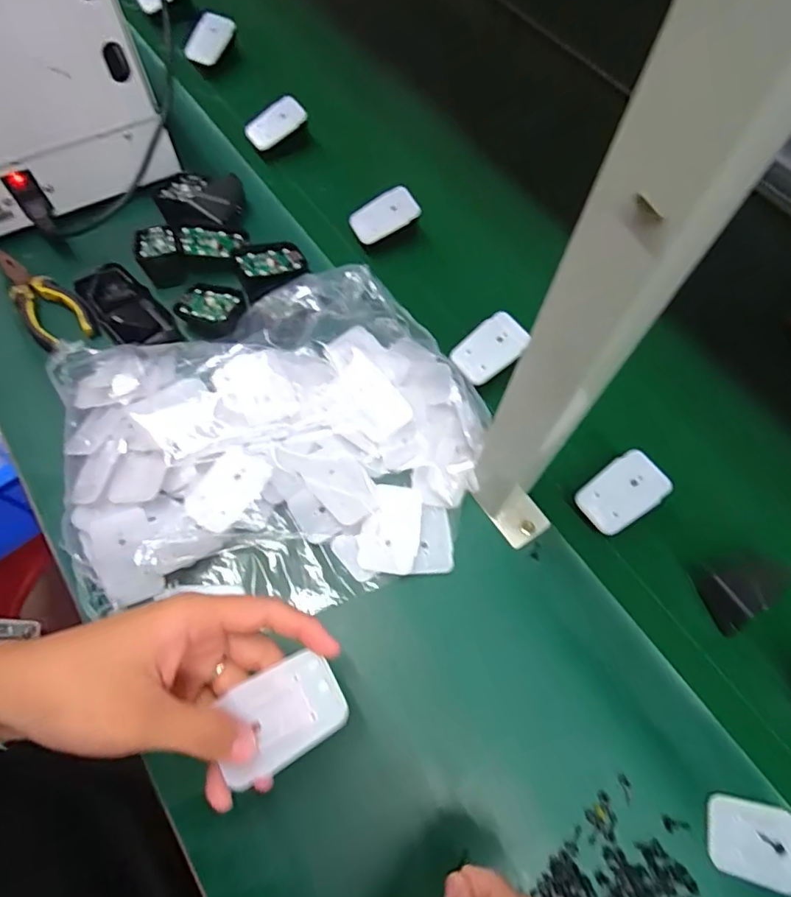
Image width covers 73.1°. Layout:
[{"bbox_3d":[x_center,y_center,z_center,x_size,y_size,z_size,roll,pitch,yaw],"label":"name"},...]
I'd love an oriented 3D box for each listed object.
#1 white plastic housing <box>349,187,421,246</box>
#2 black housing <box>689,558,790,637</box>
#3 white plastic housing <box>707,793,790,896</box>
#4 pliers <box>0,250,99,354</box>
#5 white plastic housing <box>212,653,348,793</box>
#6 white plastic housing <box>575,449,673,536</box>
[{"bbox_3d":[-0.012,-0.243,0.558,0.070,0.008,0.038,-25,101,14],"label":"white plastic housing"},{"bbox_3d":[0.276,0.108,0.413,0.064,0.029,0.048,-18,67,-10],"label":"black housing"},{"bbox_3d":[0.242,0.260,0.351,0.070,0.004,0.046,15,66,5],"label":"white plastic housing"},{"bbox_3d":[-0.345,-0.150,0.514,0.053,0.009,0.148,-40,73,-18],"label":"pliers"},{"bbox_3d":[-0.061,0.140,0.280,0.065,0.004,0.044,-28,70,-15],"label":"white plastic housing"},{"bbox_3d":[0.187,0.037,0.441,0.068,0.015,0.046,-39,72,4],"label":"white plastic housing"}]

